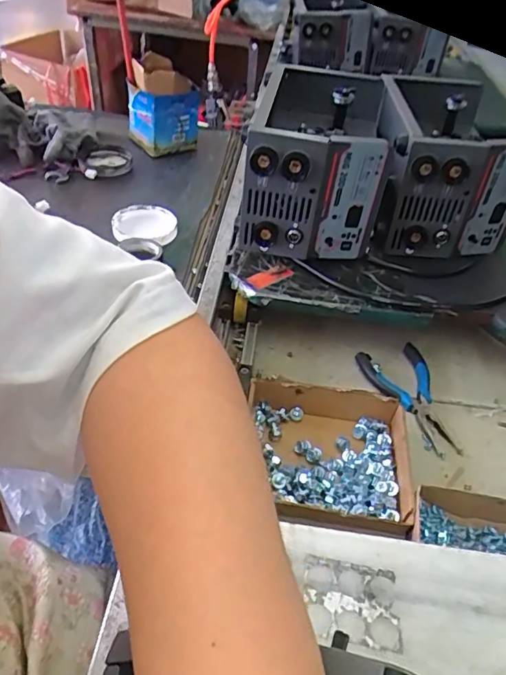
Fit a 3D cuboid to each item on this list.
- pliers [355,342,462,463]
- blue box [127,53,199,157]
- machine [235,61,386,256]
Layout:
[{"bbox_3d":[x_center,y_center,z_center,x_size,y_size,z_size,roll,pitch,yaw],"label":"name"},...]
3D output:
[{"bbox_3d":[0.188,0.073,0.611,0.081,0.027,0.154,-5,44,-13],"label":"pliers"},{"bbox_3d":[-0.154,-0.394,0.867,0.105,0.129,0.092,-19,48,-25],"label":"blue box"},{"bbox_3d":[0.088,-0.248,0.708,0.173,0.159,0.289,10,43,4],"label":"machine"}]

